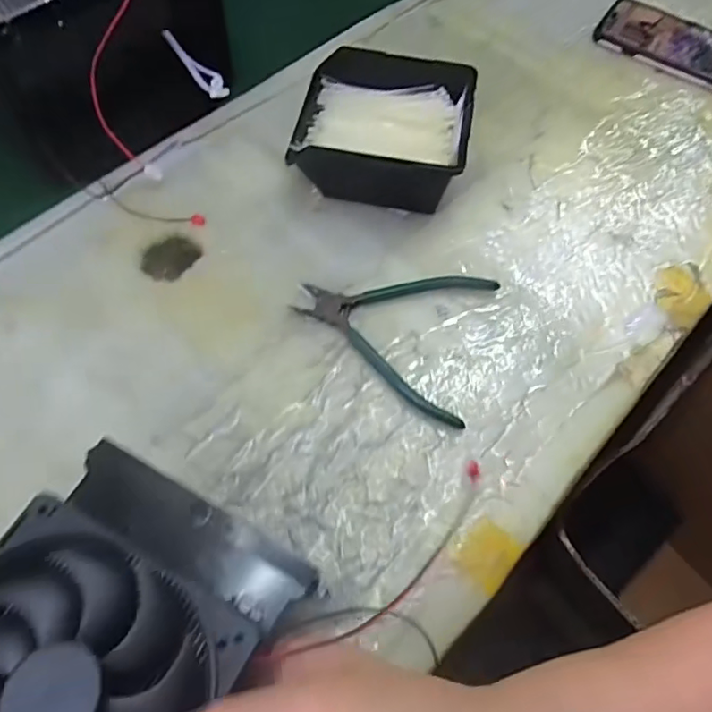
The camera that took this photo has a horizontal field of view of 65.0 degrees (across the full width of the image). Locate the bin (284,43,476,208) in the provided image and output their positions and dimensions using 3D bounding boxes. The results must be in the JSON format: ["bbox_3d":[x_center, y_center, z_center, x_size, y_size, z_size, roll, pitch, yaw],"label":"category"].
[{"bbox_3d":[0.023,-0.184,0.457,0.131,0.062,0.115,12,63,4],"label":"bin"}]

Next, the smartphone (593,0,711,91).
[{"bbox_3d":[0.327,-0.311,0.561,0.161,0.014,0.079,30,66,12],"label":"smartphone"}]

